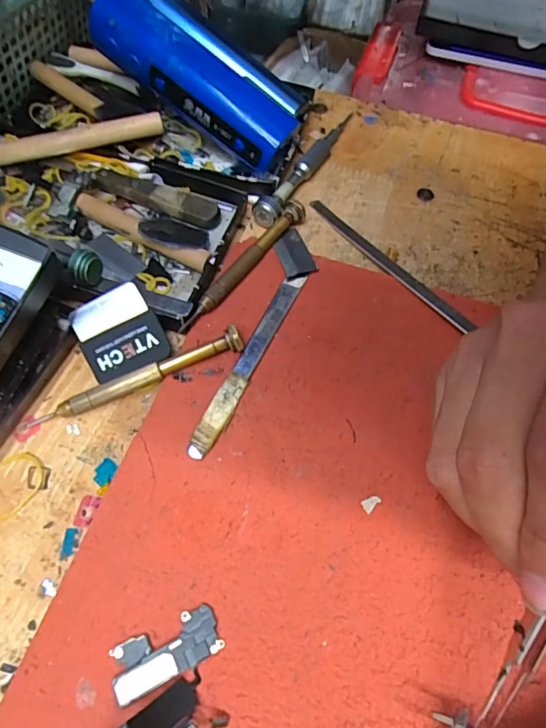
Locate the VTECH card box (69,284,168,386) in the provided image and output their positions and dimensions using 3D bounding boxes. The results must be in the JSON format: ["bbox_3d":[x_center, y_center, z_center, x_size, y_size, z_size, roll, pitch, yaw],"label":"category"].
[{"bbox_3d":[-0.075,-0.015,0.230,0.037,0.004,0.040,-27,87,-5],"label":"VTECH card box"}]

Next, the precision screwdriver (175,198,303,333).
[{"bbox_3d":[-0.015,-0.056,0.260,0.010,0.012,0.102,33,65,13],"label":"precision screwdriver"}]

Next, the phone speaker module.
[{"bbox_3d":[-0.039,0.106,0.174,0.039,0.004,0.018,-23,66,-15],"label":"phone speaker module"}]

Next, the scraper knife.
[{"bbox_3d":[-0.009,-0.019,0.244,0.024,0.005,0.146,23,63,8],"label":"scraper knife"}]

